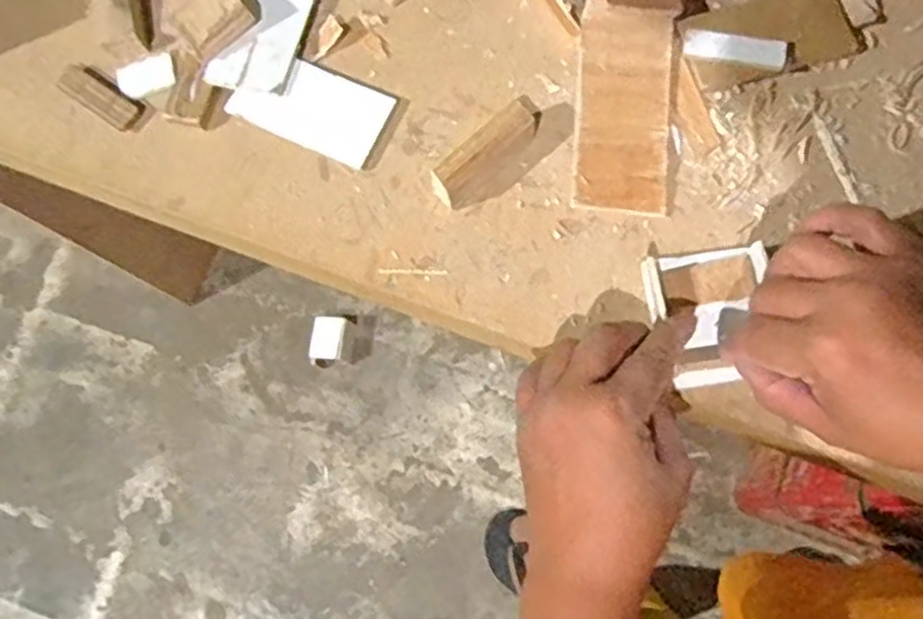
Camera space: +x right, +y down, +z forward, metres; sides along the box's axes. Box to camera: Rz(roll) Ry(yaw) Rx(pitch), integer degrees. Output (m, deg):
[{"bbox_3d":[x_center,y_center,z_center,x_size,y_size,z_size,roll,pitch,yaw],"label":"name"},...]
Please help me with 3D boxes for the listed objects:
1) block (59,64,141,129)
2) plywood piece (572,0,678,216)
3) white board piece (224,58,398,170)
[{"bbox_3d":[-0.236,-0.139,0.482,0.062,0.008,0.021,34,83,15],"label":"block"},{"bbox_3d":[0.095,-0.118,0.432,0.055,0.006,0.125,6,82,0],"label":"plywood piece"},{"bbox_3d":[-0.093,-0.128,0.461,0.095,0.005,0.049,24,81,14],"label":"white board piece"}]

